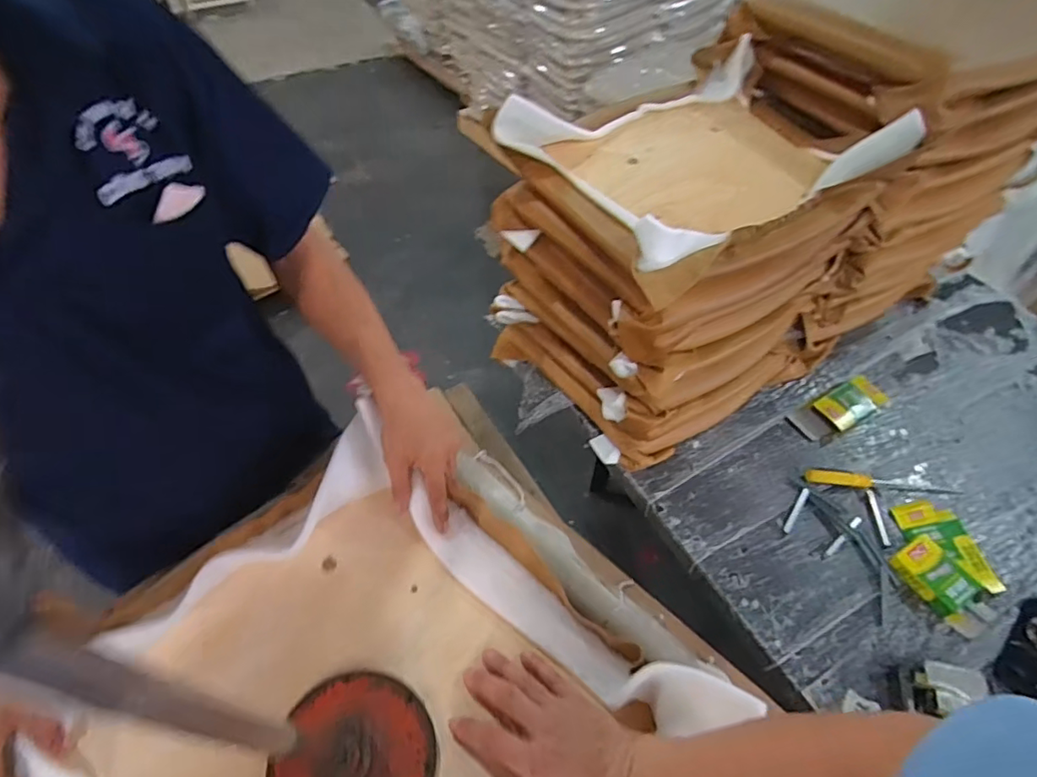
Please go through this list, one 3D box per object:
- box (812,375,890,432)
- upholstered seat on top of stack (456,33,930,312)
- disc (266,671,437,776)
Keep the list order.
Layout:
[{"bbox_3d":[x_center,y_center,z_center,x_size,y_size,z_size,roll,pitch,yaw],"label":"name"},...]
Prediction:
[{"bbox_3d":[0.668,0.025,1.143,0.149,0.033,0.084,-30,60,-20],"label":"box"},{"bbox_3d":[0.275,-0.376,0.905,0.486,0.145,0.444,-25,58,-17],"label":"upholstered seat on top of stack"},{"bbox_3d":[-0.143,0.321,0.491,0.129,0.062,0.136,0,54,0],"label":"disc"}]

